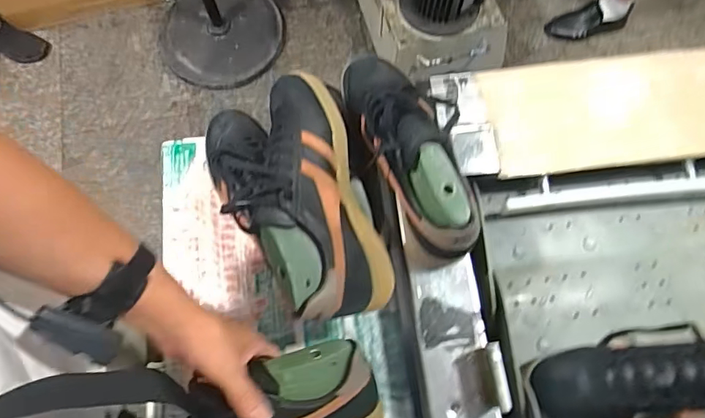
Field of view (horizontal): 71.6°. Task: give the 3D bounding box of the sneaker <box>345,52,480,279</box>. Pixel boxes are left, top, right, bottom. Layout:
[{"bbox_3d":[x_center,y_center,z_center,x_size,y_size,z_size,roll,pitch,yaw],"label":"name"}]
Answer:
[{"bbox_3d":[0.070,-0.077,0.588,0.108,0.118,0.290,-17,73,-5],"label":"sneaker"}]

